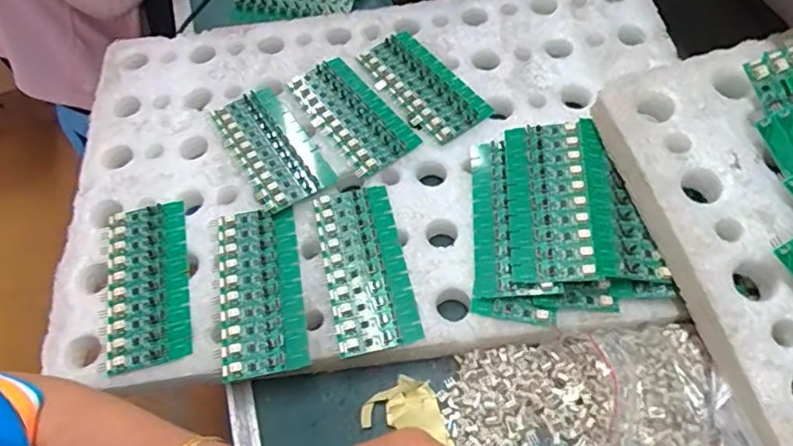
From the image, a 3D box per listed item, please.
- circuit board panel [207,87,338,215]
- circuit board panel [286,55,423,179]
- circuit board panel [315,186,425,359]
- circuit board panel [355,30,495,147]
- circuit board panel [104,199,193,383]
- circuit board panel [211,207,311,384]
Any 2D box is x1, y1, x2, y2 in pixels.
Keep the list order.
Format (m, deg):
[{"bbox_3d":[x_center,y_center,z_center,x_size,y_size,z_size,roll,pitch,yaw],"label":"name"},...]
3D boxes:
[{"bbox_3d":[-0.114,-0.071,0.505,0.065,0.008,0.138,-30,62,-12],"label":"circuit board panel"},{"bbox_3d":[-0.044,-0.103,0.519,0.066,0.006,0.137,-34,63,-14],"label":"circuit board panel"},{"bbox_3d":[-0.024,0.032,0.441,0.060,0.005,0.139,-11,60,-7],"label":"circuit board panel"},{"bbox_3d":[0.023,-0.131,0.532,0.064,0.004,0.137,-34,63,-14],"label":"circuit board panel"},{"bbox_3d":[-0.197,0.046,0.447,0.064,0.010,0.137,-15,60,-4],"label":"circuit board panel"},{"bbox_3d":[-0.107,0.050,0.436,0.066,0.008,0.135,-12,60,-2],"label":"circuit board panel"}]

